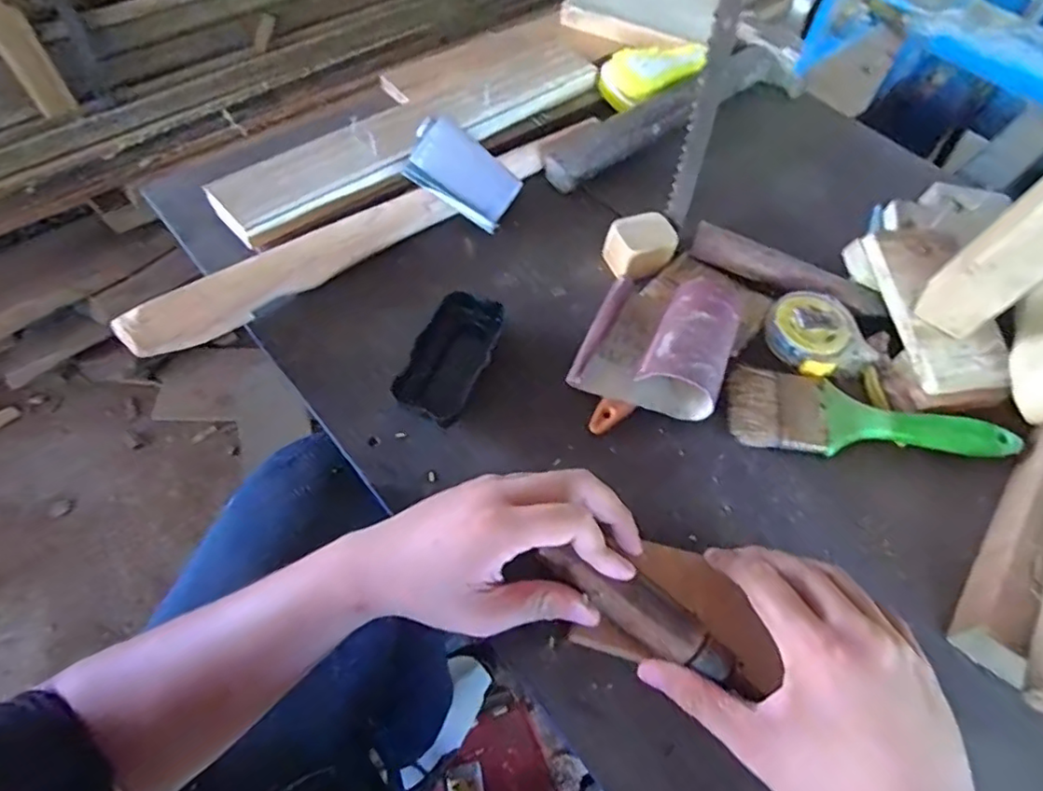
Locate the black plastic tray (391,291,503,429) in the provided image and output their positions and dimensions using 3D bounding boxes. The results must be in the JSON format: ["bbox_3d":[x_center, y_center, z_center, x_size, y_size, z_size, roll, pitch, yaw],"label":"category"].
[{"bbox_3d":[-0.051,-0.030,0.433,0.051,0.017,0.099,19,58,9],"label":"black plastic tray"}]

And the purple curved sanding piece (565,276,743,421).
[{"bbox_3d":[0.102,-0.047,0.442,0.102,0.037,0.120,19,58,8],"label":"purple curved sanding piece"}]

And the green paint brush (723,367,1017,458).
[{"bbox_3d":[0.246,0.019,0.435,0.188,0.026,0.062,10,57,3],"label":"green paint brush"}]

